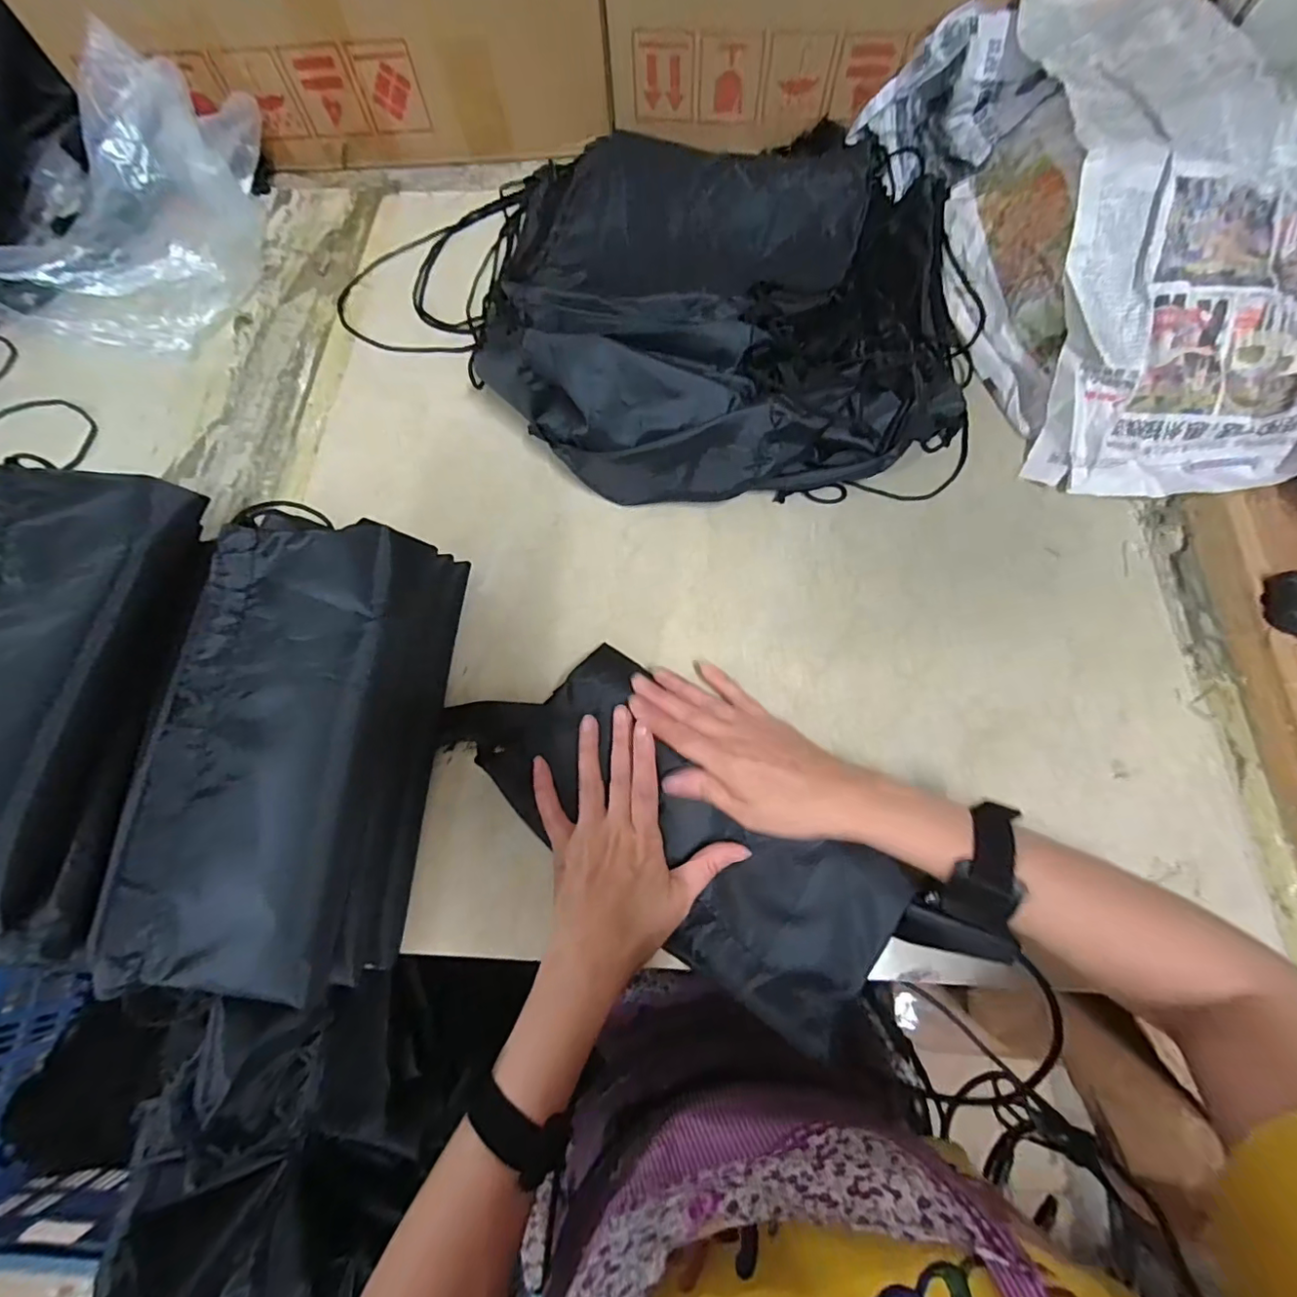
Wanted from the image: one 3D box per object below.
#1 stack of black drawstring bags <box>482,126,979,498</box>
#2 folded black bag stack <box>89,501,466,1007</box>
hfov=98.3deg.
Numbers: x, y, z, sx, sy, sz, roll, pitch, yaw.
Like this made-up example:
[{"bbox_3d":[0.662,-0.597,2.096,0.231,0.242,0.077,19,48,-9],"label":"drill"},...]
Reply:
[{"bbox_3d":[0.072,-0.339,0.538,0.443,0.114,0.432,-1,70,1],"label":"stack of black drawstring bags"},{"bbox_3d":[-0.230,0.055,0.368,0.140,0.085,0.292,4,70,2],"label":"folded black bag stack"}]

